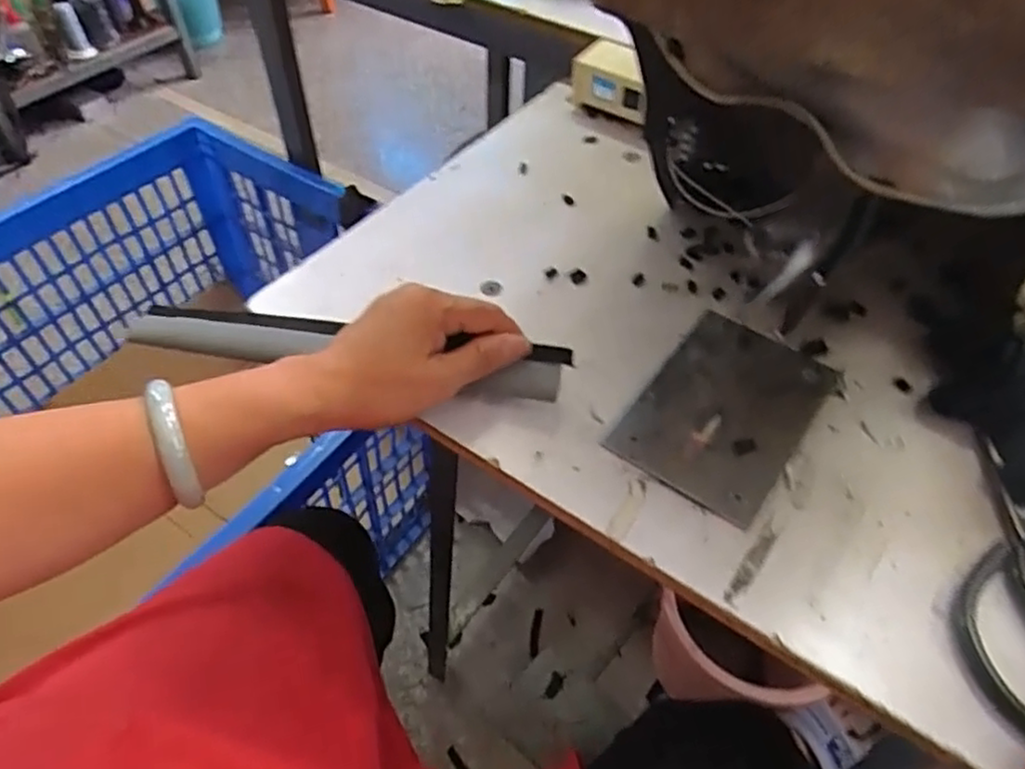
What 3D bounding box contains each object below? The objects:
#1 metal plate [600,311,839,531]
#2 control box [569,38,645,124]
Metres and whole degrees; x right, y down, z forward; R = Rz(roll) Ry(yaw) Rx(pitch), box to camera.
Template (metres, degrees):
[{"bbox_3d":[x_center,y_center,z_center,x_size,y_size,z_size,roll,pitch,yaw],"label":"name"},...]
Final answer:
[{"bbox_3d":[0.131,0.014,0.426,0.093,0.005,0.142,30,56,22],"label":"metal plate"},{"bbox_3d":[0.087,-0.271,0.623,0.080,0.048,0.033,24,54,17],"label":"control box"}]

